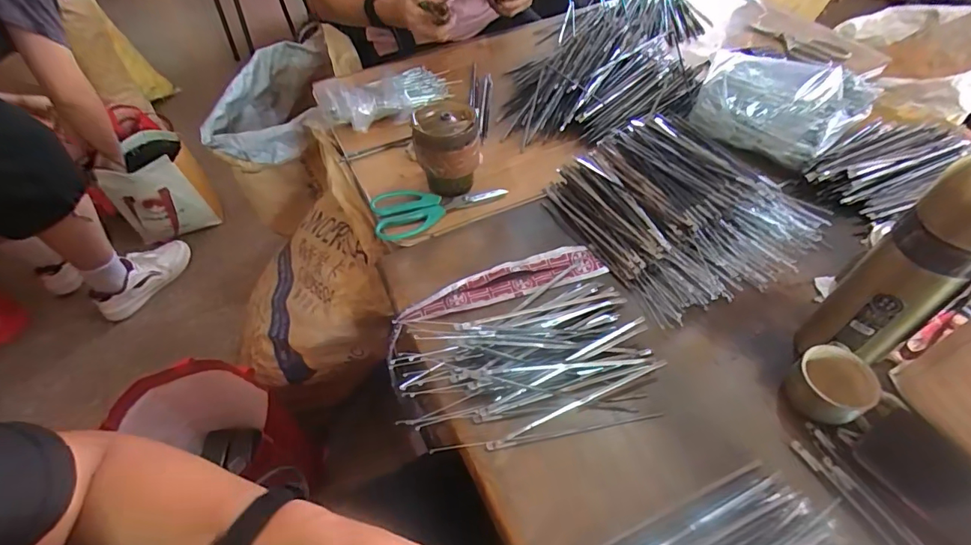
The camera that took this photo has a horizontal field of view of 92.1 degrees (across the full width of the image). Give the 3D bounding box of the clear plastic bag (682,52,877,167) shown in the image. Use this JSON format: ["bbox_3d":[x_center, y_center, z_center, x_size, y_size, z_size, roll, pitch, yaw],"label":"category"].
[{"bbox_3d":[0.435,-0.266,0.698,0.223,0.053,0.225,35,61,27],"label":"clear plastic bag"}]

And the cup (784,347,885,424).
[{"bbox_3d":[0.315,0.107,0.432,0.054,0.053,0.061,-23,54,-15],"label":"cup"}]

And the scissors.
[{"bbox_3d":[-0.060,-0.090,0.631,0.180,0.014,0.080,-14,52,-8],"label":"scissors"}]

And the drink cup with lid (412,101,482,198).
[{"bbox_3d":[-0.049,-0.161,0.624,0.082,0.104,0.075,-5,51,-1],"label":"drink cup with lid"}]

